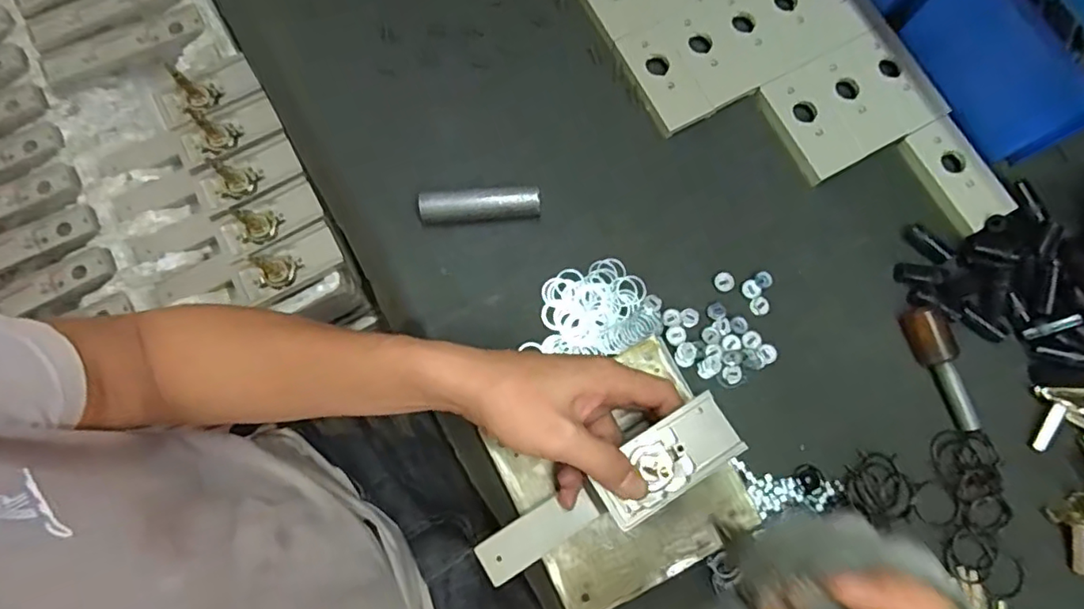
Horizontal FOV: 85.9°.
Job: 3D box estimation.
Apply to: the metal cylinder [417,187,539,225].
[{"bbox_3d":[-0.048,-0.078,0.457,0.093,0.025,0.021,-4,79,0],"label":"metal cylinder"}]

